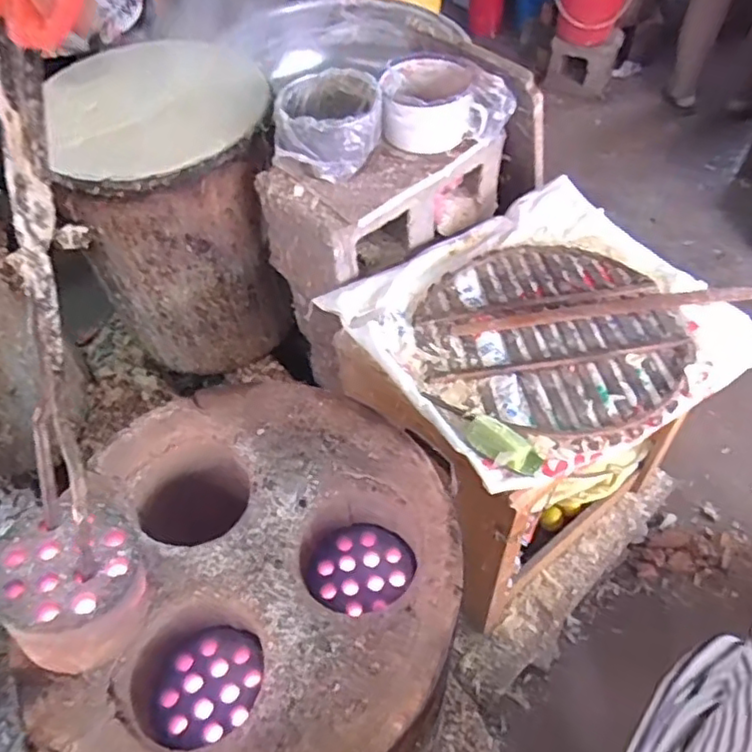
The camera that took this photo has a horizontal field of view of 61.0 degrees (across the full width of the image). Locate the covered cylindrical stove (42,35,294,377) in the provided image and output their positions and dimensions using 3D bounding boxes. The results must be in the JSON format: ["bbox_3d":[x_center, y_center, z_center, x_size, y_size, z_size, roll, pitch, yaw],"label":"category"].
[{"bbox_3d":[-0.342,-0.281,1.144,0.352,0.545,0.292,-7,52,-3],"label":"covered cylindrical stove"}]

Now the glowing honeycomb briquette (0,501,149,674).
[{"bbox_3d":[-0.222,0.159,0.479,0.098,0.087,0.095,-1,52,2],"label":"glowing honeycomb briquette"}]

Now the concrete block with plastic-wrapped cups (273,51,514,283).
[{"bbox_3d":[0.026,-0.334,1.023,0.365,0.262,0.209,-30,57,-19],"label":"concrete block with plastic-wrapped cups"}]

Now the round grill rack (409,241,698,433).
[{"bbox_3d":[0.250,-0.064,0.916,0.348,0.019,0.348,30,59,23],"label":"round grill rack"}]

